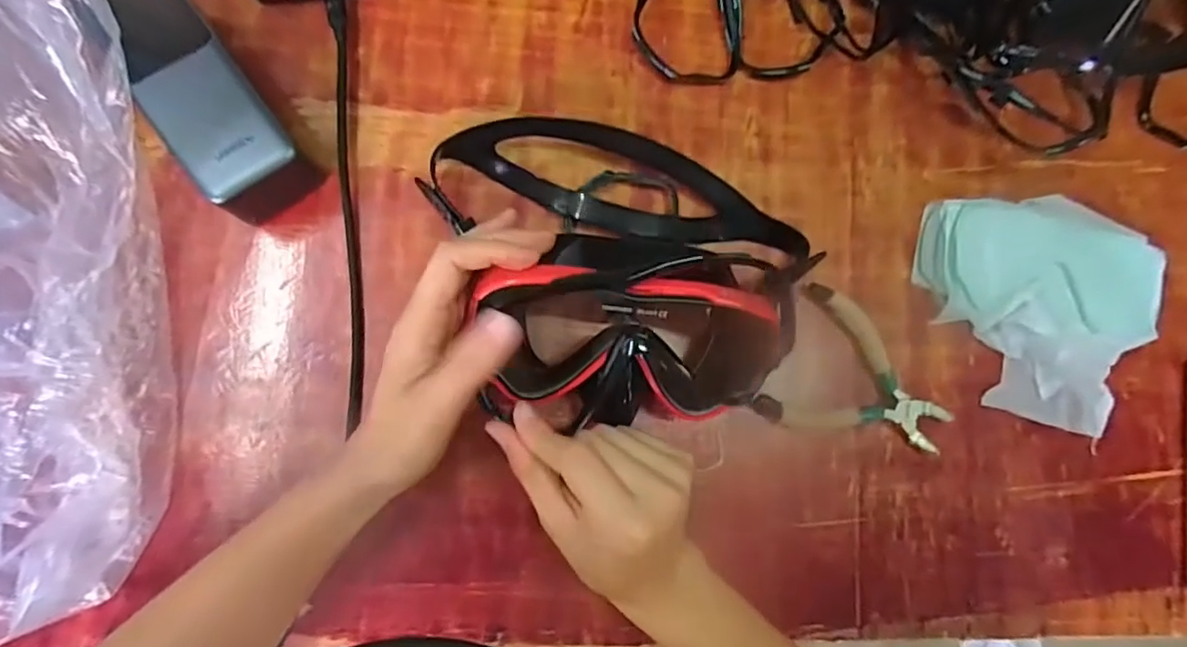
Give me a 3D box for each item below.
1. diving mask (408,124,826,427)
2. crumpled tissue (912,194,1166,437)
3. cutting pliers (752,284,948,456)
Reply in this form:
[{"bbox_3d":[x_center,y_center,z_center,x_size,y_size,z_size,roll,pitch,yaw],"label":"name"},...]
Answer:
[{"bbox_3d":[0.024,-0.037,0.344,0.220,0.095,0.181,-1,85,-8],"label":"diving mask"},{"bbox_3d":[0.299,-0.017,0.387,0.162,0.049,0.152,16,83,-6],"label":"crumpled tissue"},{"bbox_3d":[0.175,0.040,0.384,0.117,0.013,0.088,26,82,-4],"label":"cutting pliers"}]

